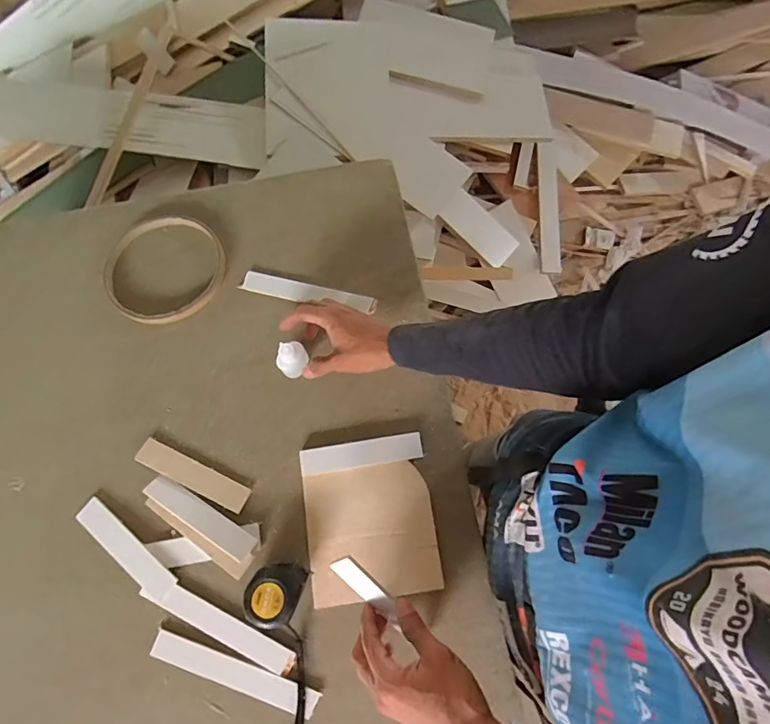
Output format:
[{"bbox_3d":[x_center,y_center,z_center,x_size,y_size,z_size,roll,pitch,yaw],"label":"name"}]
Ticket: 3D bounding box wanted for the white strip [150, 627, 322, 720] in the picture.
[{"bbox_3d":[-0.167,0.344,0.523,0.192,0.006,0.029,17,73,7],"label":"white strip"}]

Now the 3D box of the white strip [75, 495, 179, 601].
[{"bbox_3d":[-0.307,0.220,0.560,0.149,0.008,0.031,36,76,12],"label":"white strip"}]

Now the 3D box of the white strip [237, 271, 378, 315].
[{"bbox_3d":[-0.107,-0.096,0.661,0.190,0.014,0.029,12,72,5],"label":"white strip"}]

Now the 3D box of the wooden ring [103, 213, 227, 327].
[{"bbox_3d":[-0.315,-0.134,0.671,0.170,0.019,0.167,0,72,1],"label":"wooden ring"}]

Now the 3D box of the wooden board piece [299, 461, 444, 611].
[{"bbox_3d":[-0.016,0.200,0.561,0.147,0.011,0.146,-7,72,-1],"label":"wooden board piece"}]

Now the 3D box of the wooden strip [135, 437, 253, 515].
[{"bbox_3d":[-0.238,0.140,0.586,0.150,0.009,0.032,24,74,9],"label":"wooden strip"}]

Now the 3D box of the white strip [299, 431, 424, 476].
[{"bbox_3d":[-0.029,0.115,0.589,0.149,0.014,0.031,-9,72,-2],"label":"white strip"}]

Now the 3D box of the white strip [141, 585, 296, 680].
[{"bbox_3d":[-0.188,0.298,0.533,0.185,0.008,0.029,24,74,9],"label":"white strip"}]

